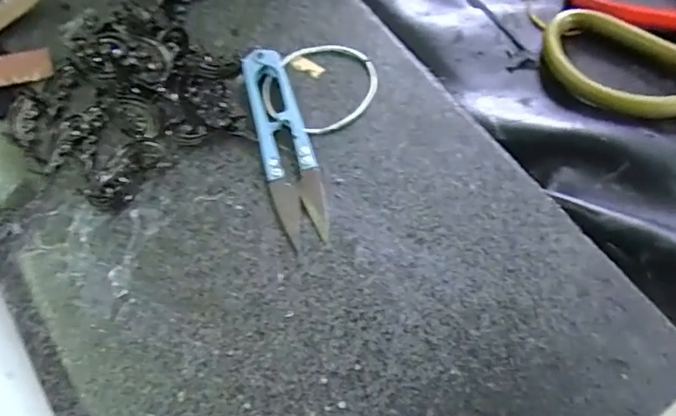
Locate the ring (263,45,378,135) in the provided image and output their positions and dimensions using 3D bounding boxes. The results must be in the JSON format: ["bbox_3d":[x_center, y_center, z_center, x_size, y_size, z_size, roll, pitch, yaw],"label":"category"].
[{"bbox_3d":[-0.008,-0.062,0.255,0.051,0.004,0.055,-1,66,1],"label":"ring"}]

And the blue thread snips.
[{"bbox_3d":[-0.025,-0.031,0.240,0.023,0.010,0.100,-14,67,-5],"label":"blue thread snips"}]

